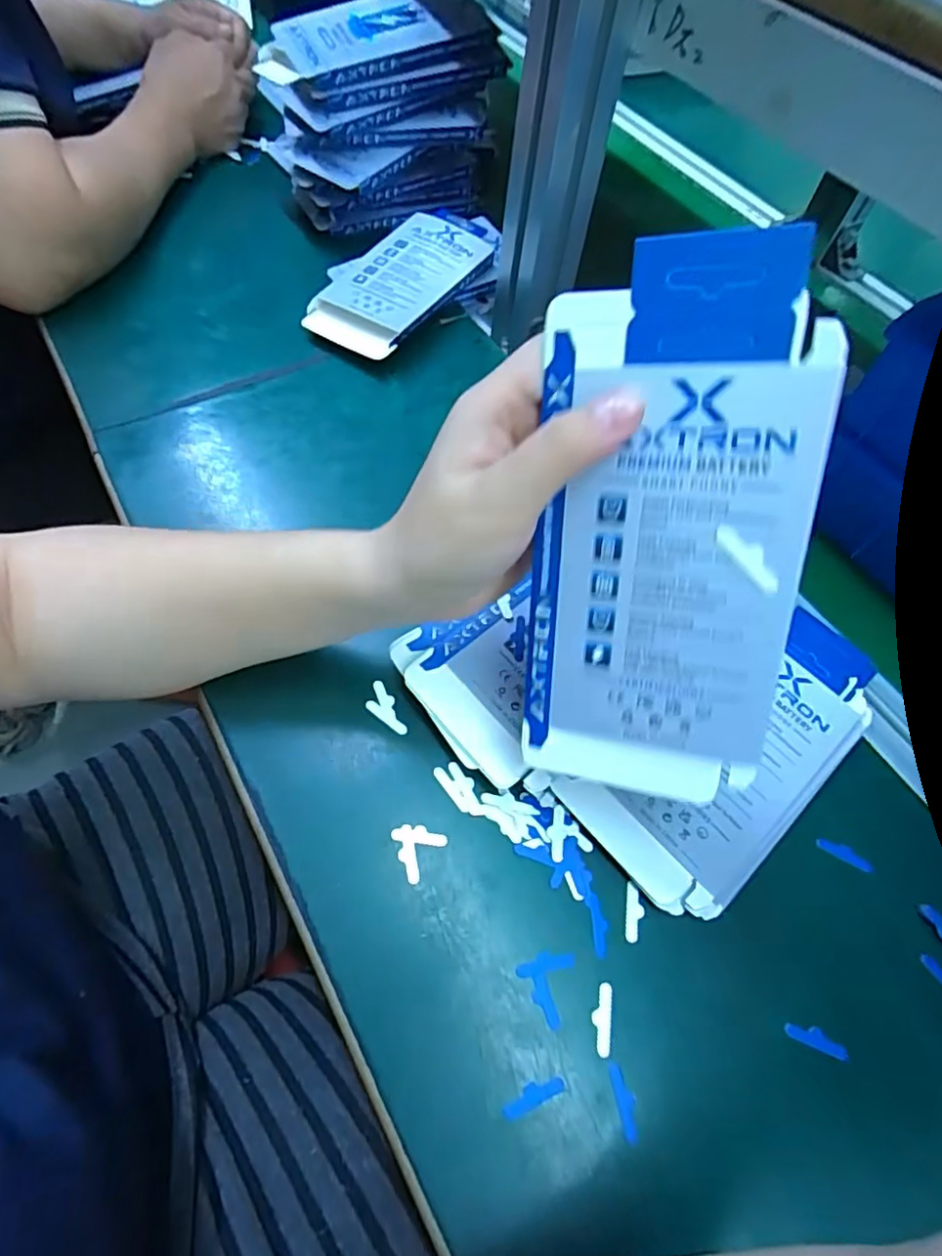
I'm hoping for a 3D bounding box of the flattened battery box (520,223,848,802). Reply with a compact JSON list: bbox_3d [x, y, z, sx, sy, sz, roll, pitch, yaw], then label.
[{"bbox_3d":[0.065,-0.025,0.205,0.087,0.187,0.004,9,21,20],"label":"flattened battery box"}]

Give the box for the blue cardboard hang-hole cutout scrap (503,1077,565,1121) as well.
[{"bbox_3d":[0.025,0.190,0.239,0.026,0.004,0.008,-18,64,-16],"label":"blue cardboard hang-hole cutout scrap"}]

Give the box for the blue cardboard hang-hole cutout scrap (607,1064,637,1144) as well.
[{"bbox_3d":[0.064,0.193,0.240,0.008,0.004,0.026,-9,61,-11],"label":"blue cardboard hang-hole cutout scrap"}]

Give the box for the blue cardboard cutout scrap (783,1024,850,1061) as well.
[{"bbox_3d":[0.150,0.178,0.256,0.026,0.004,0.007,23,60,7],"label":"blue cardboard cutout scrap"}]

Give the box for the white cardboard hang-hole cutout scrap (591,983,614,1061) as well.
[{"bbox_3d":[0.057,0.168,0.253,0.009,0.004,0.027,9,60,-1],"label":"white cardboard hang-hole cutout scrap"}]

